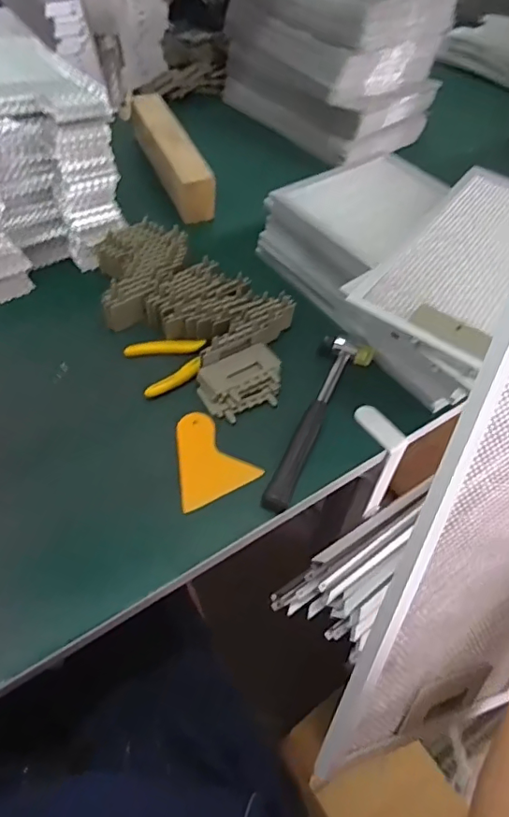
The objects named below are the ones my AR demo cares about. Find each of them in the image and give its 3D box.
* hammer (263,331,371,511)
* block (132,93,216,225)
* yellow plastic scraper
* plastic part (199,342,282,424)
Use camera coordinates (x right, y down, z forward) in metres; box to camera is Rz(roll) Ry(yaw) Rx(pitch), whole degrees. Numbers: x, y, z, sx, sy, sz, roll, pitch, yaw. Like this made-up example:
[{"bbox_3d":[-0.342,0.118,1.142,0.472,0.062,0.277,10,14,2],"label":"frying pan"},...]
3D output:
[{"bbox_3d":[0.071,0.012,0.563,0.055,0.024,0.225,19,53,10],"label":"hammer"},{"bbox_3d":[-0.132,-0.396,0.823,0.056,0.064,0.264,-16,56,-17],"label":"block"},{"bbox_3d":[-0.054,0.048,0.537,0.082,0.004,0.098,-24,58,-21],"label":"yellow plastic scraper"},{"bbox_3d":[-0.013,-0.028,0.584,0.092,0.026,0.067,-24,58,-21],"label":"plastic part"}]

